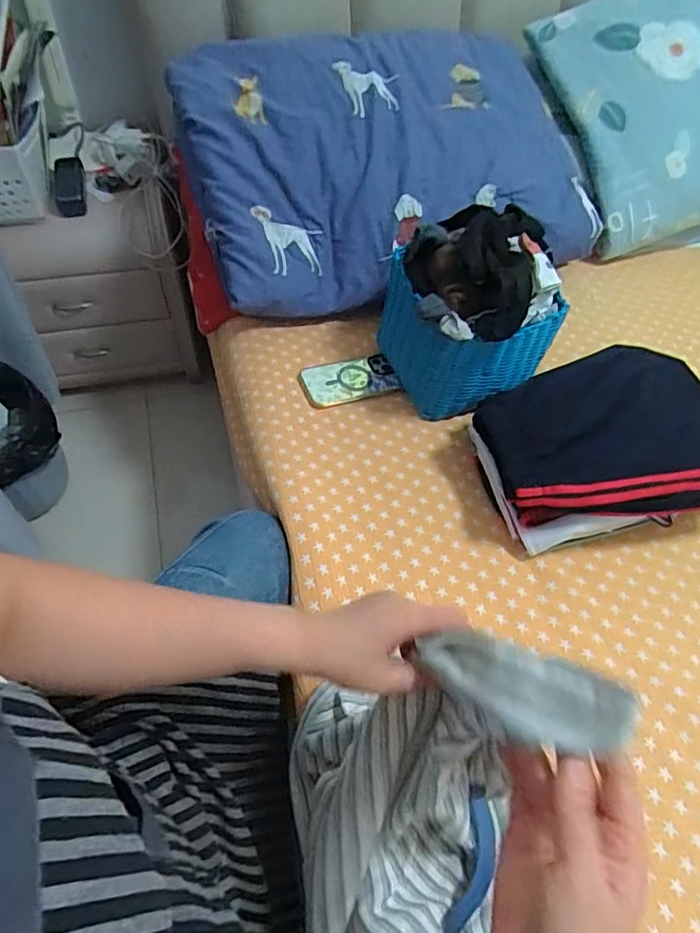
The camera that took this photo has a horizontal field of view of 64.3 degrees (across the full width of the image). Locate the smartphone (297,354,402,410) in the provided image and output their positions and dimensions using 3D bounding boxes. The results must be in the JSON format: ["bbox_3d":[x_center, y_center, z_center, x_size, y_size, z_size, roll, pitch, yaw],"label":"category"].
[{"bbox_3d":[-0.004,-0.134,0.865,0.142,0.011,0.083,-16,58,-15],"label":"smartphone"}]

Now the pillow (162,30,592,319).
[{"bbox_3d":[0.058,-0.536,0.969,0.661,0.224,0.490,-13,57,-13],"label":"pillow"}]

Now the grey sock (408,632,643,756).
[{"bbox_3d":[0.101,0.138,0.358,0.050,0.031,0.147,-43,25,-29],"label":"grey sock"}]

